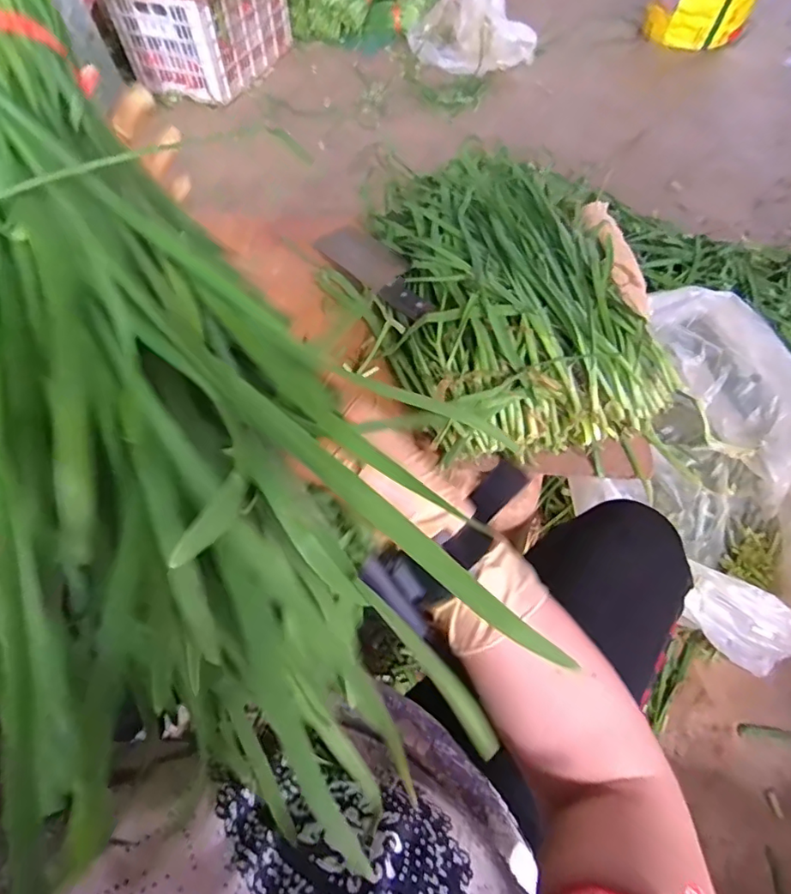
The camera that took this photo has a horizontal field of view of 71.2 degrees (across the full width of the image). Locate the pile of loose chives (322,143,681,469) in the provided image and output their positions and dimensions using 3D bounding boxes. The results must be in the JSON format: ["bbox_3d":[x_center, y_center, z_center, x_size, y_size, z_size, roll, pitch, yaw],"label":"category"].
[{"bbox_3d":[0.117,-0.205,0.647,0.271,0.081,0.450,-9,58,-3],"label":"pile of loose chives"}]

